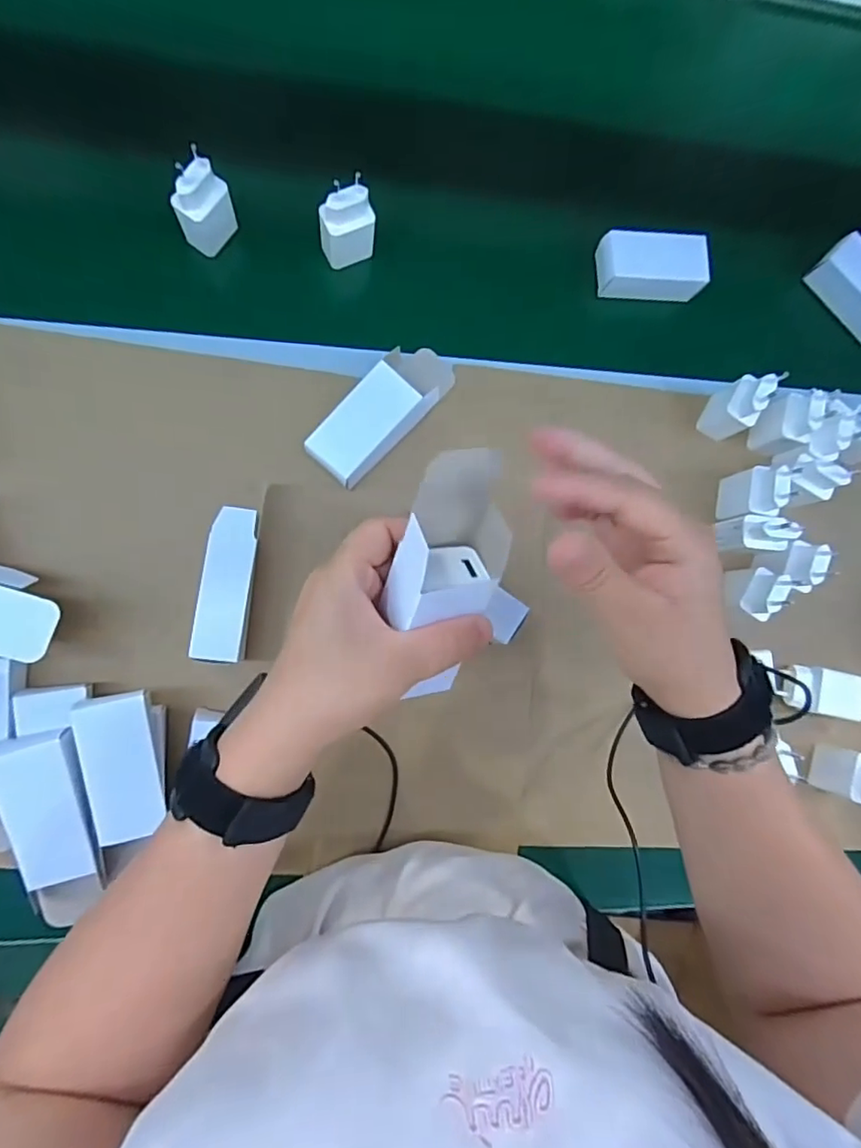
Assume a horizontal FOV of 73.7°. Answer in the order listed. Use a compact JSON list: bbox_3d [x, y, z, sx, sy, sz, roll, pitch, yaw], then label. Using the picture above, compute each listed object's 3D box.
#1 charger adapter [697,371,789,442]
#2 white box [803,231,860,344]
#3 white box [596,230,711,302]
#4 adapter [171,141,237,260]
[{"bbox_3d":[0.258,-0.141,0.483,0.025,0.072,0.038,25,80,-7],"label":"charger adapter"},{"bbox_3d":[0.407,-0.270,0.542,0.044,0.036,0.092,-41,92,-12],"label":"white box"},{"bbox_3d":[0.198,-0.275,0.513,0.093,0.028,0.051,-2,84,-11],"label":"white box"},{"bbox_3d":[-0.175,-0.286,0.443,0.042,0.072,0.023,-44,93,-12],"label":"adapter"}]

